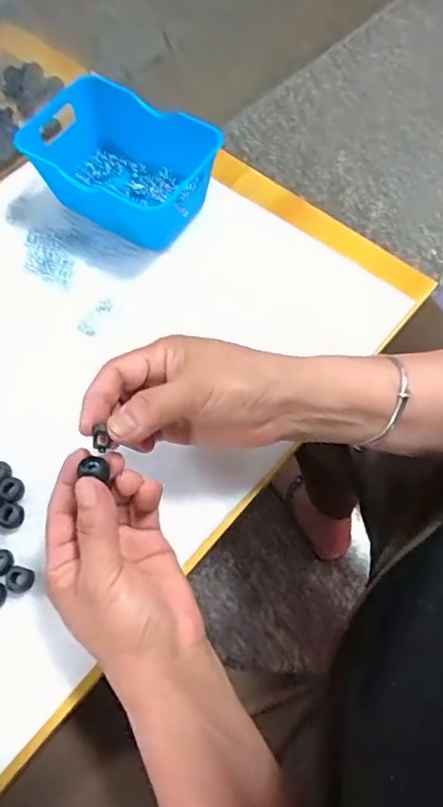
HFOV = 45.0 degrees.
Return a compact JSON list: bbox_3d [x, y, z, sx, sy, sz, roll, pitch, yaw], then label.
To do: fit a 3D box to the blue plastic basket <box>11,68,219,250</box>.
[{"bbox_3d":[-0.091,-0.210,0.468,0.169,0.070,0.094,26,69,13],"label":"blue plastic basket"}]

